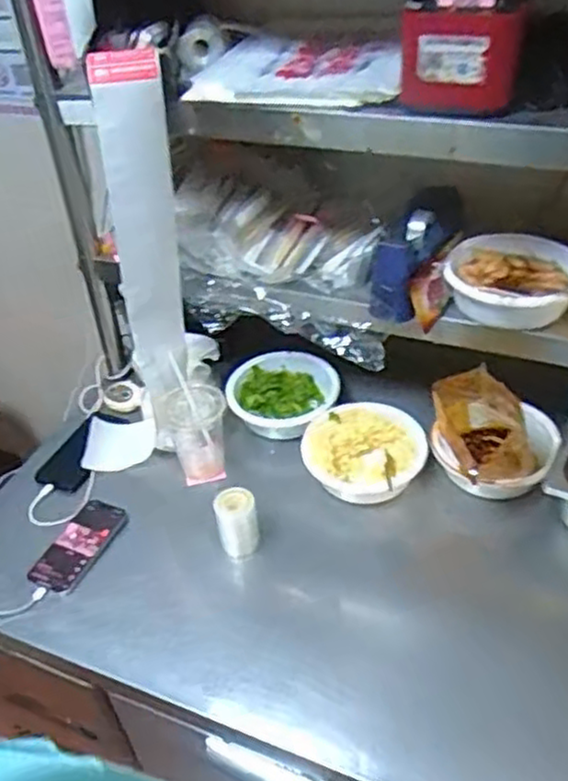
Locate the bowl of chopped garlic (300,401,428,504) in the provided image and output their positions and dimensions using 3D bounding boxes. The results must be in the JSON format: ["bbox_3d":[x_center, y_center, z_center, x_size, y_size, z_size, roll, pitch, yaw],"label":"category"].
[{"bbox_3d":[0.115,0.097,1.045,0.170,0.077,0.156,-3,39,2],"label":"bowl of chopped garlic"}]

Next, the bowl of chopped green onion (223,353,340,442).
[{"bbox_3d":[0.002,0.018,1.153,0.169,0.080,0.161,-3,39,2],"label":"bowl of chopped green onion"}]

